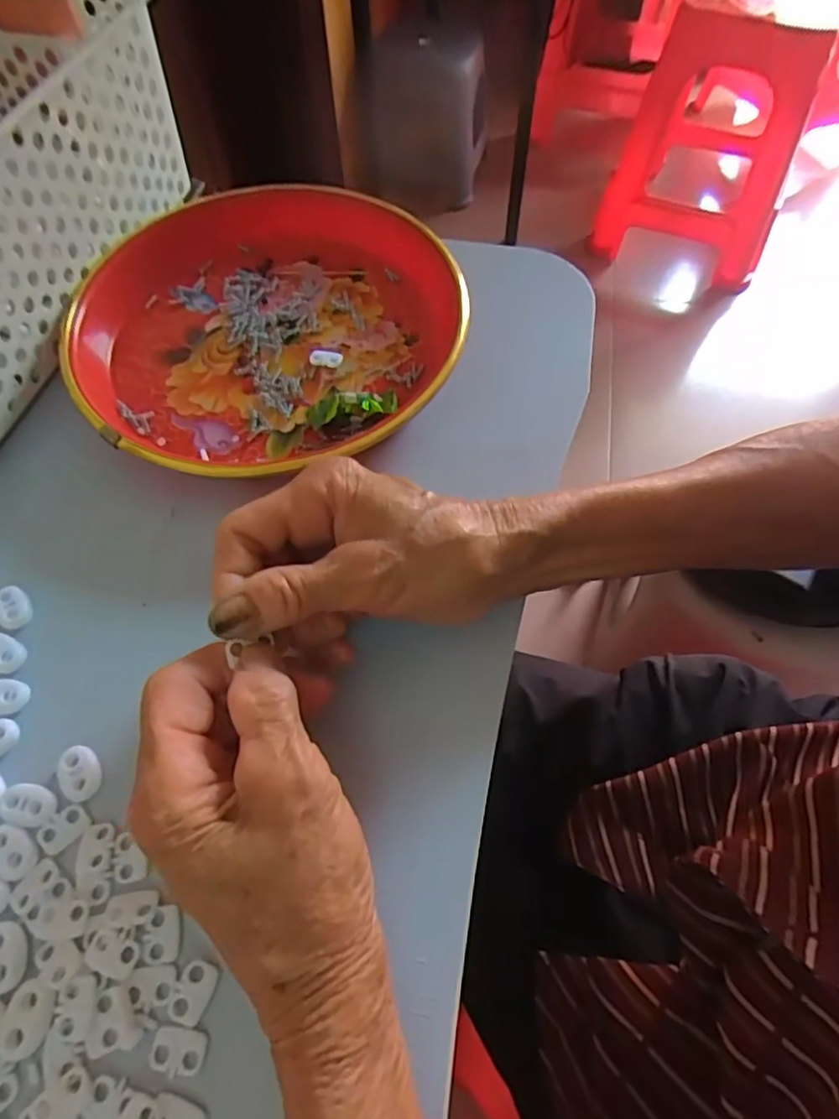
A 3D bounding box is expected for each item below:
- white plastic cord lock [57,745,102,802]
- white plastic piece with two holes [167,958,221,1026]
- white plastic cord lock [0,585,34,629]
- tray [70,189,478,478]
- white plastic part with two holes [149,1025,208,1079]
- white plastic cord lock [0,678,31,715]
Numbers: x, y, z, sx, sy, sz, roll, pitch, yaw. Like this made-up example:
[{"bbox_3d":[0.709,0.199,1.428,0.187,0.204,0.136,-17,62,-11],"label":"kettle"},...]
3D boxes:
[{"bbox_3d":[-0.138,0.086,0.244,0.015,0.004,0.022,-36,67,-18],"label":"white plastic cord lock"},{"bbox_3d":[-0.079,0.150,0.209,0.012,0.004,0.018,14,62,8],"label":"white plastic piece with two holes"},{"bbox_3d":[-0.188,0.022,0.278,0.016,0.004,0.022,-33,66,-16],"label":"white plastic cord lock"},{"bbox_3d":[-0.086,-0.136,0.344,0.217,0.031,0.217,-17,62,-9],"label":"tray"},{"bbox_3d":[-0.081,0.163,0.200,0.018,0.004,0.013,7,61,4],"label":"white plastic part with two holes"},{"bbox_3d":[-0.180,0.059,0.259,0.022,0.004,0.015,5,61,3],"label":"white plastic cord lock"}]

